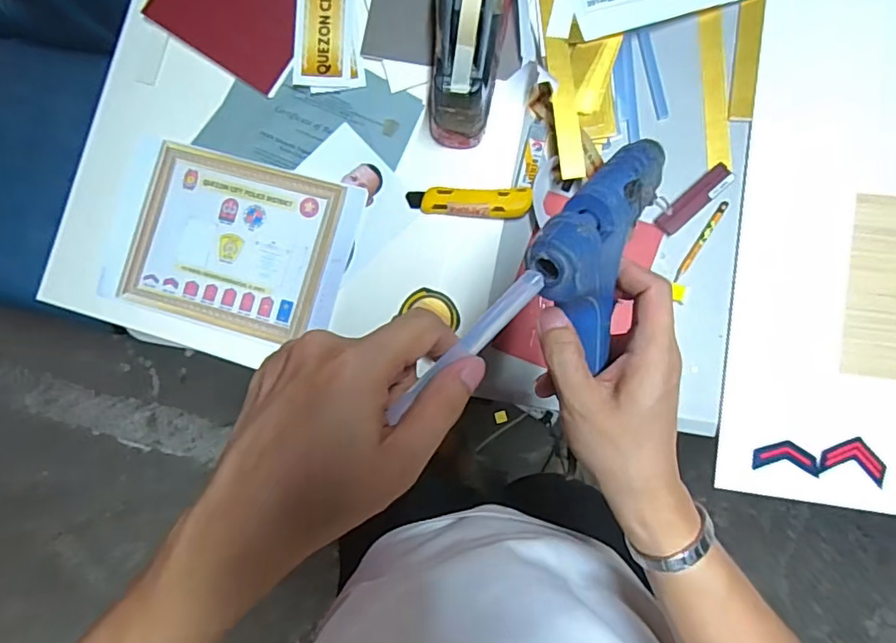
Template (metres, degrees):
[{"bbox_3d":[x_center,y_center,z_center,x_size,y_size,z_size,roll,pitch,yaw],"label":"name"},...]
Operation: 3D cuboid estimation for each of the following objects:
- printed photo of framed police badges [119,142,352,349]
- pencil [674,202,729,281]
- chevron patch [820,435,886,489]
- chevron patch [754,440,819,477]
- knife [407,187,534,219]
[{"bbox_3d":[-0.266,-0.097,0.684,0.240,0.010,0.203,15,88,7],"label":"printed photo of framed police badges"},{"bbox_3d":[0.284,-0.090,0.626,0.011,0.006,0.101,32,91,7],"label":"pencil"},{"bbox_3d":[0.429,0.145,0.587,0.062,0.004,0.043,17,89,7],"label":"chevron patch"},{"bbox_3d":[0.358,0.144,0.595,0.063,0.004,0.032,1,87,7],"label":"chevron patch"},{"bbox_3d":[0.023,-0.137,0.646,0.143,0.020,0.035,3,87,7],"label":"knife"}]

